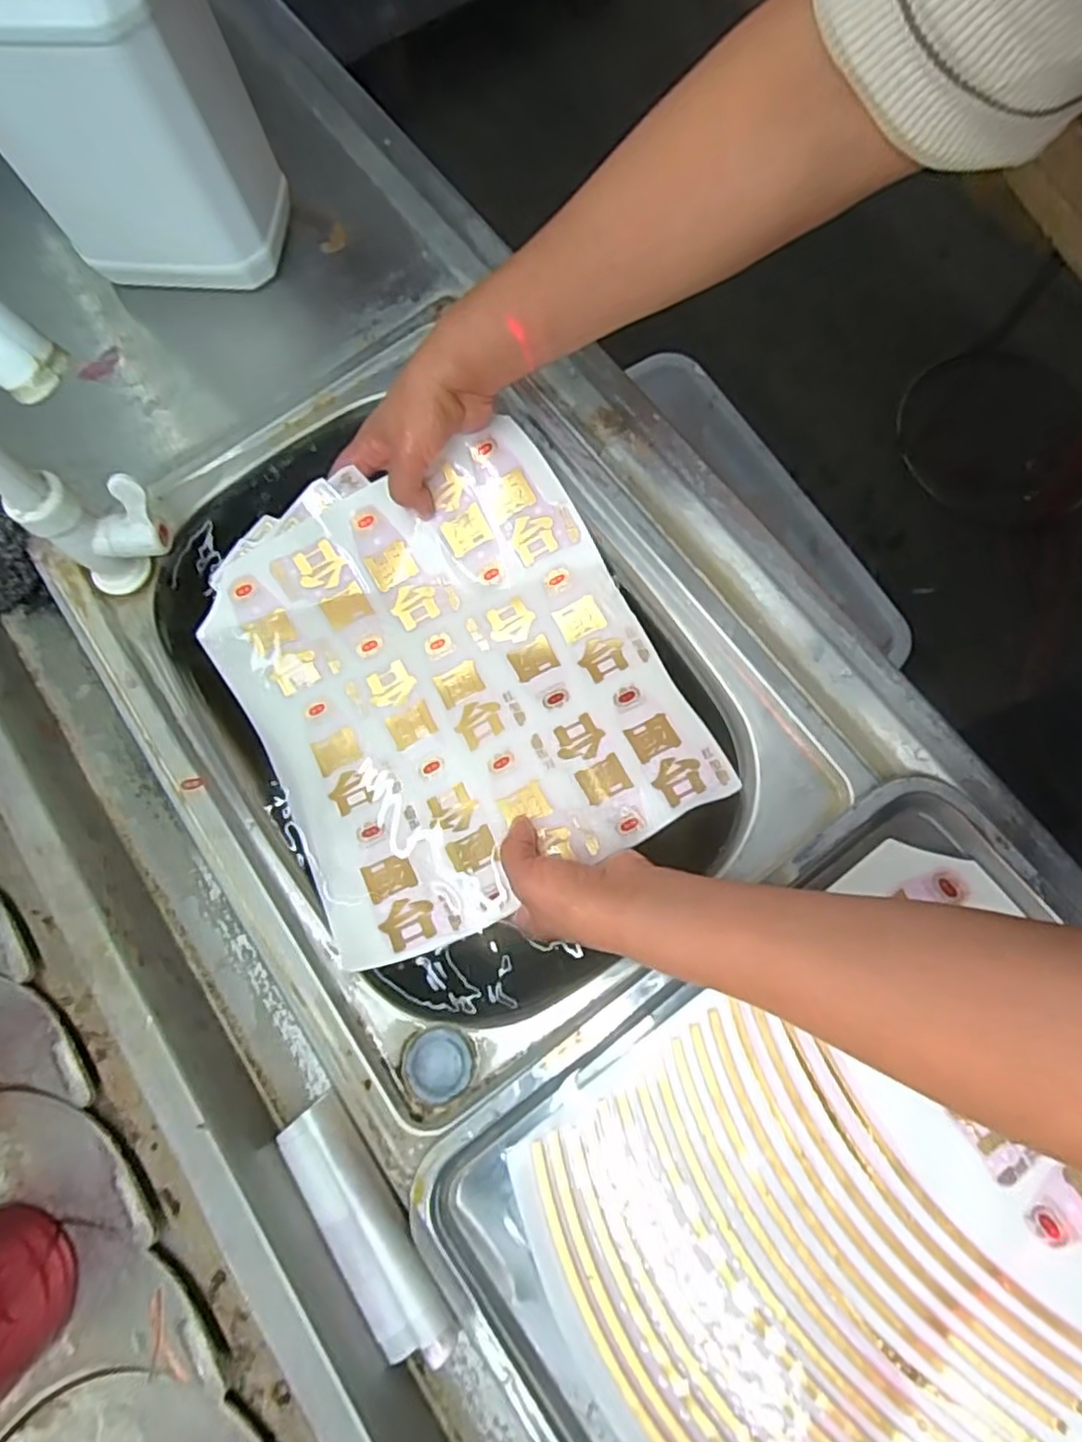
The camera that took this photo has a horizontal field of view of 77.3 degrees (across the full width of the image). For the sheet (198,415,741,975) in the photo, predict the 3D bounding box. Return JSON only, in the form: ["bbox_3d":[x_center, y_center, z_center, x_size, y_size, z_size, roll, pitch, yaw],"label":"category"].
[{"bbox_3d":[-0.061,-0.026,0.450,0.265,0.063,0.291,-29,76,-6],"label":"sheet"}]

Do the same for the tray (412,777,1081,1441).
[{"bbox_3d":[0.149,0.242,0.347,0.362,0.032,0.278,-36,77,-8],"label":"tray"}]

